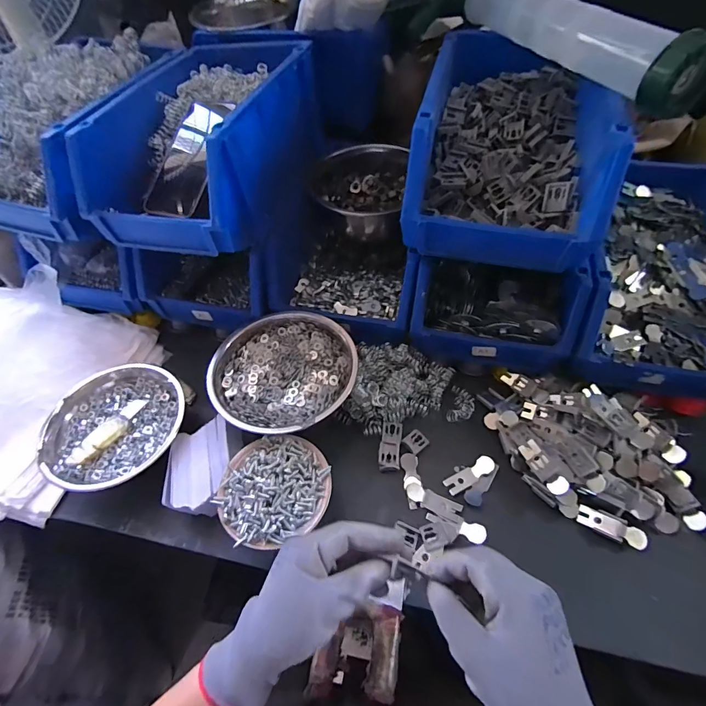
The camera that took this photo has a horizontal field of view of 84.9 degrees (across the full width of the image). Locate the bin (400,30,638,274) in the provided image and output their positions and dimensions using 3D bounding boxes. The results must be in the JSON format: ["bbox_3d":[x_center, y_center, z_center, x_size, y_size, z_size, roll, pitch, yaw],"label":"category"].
[{"bbox_3d":[0.188,-0.261,0.472,0.194,0.108,0.332,11,55,12],"label":"bin"}]

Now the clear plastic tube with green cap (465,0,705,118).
[{"bbox_3d":[0.234,-0.374,0.441,0.060,0.053,0.368,-16,54,-8],"label":"clear plastic tube with green cap"}]

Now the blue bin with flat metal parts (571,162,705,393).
[{"bbox_3d":[0.419,-0.117,0.523,0.204,0.107,0.346,15,56,15],"label":"blue bin with flat metal parts"}]

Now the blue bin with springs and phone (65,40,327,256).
[{"bbox_3d":[-0.191,-0.292,0.542,0.211,0.147,0.349,11,55,12],"label":"blue bin with springs and phone"}]

